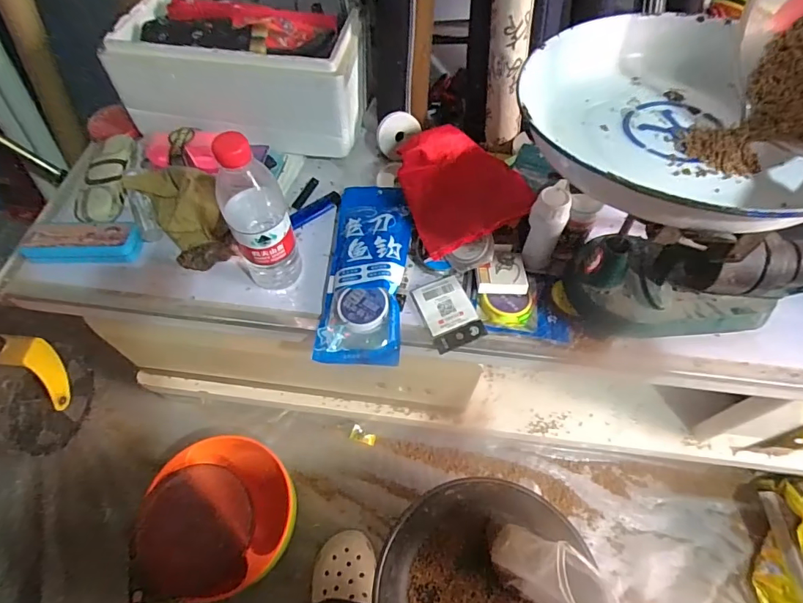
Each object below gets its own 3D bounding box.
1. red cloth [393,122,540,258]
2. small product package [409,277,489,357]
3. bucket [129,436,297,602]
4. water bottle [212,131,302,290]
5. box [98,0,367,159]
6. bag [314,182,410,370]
[{"bbox_3d":[0.069,-0.153,0.599,0.133,0.051,0.196,-16,60,-10],"label":"red cloth"},{"bbox_3d":[0.056,0.010,0.544,0.058,0.009,0.090,-18,61,-11],"label":"small product package"},{"bbox_3d":[-0.308,0.367,0.782,0.244,0.108,0.238,0,59,0],"label":"bucket"},{"bbox_3d":[-0.156,-0.089,0.494,0.066,0.211,0.067,-22,62,-13],"label":"water bottle"},{"bbox_3d":[-0.219,-0.328,0.657,0.320,0.124,0.205,9,59,5],"label":"box"},{"bbox_3d":[-0.043,-0.045,0.565,0.096,0.025,0.255,3,59,2],"label":"bag"}]

